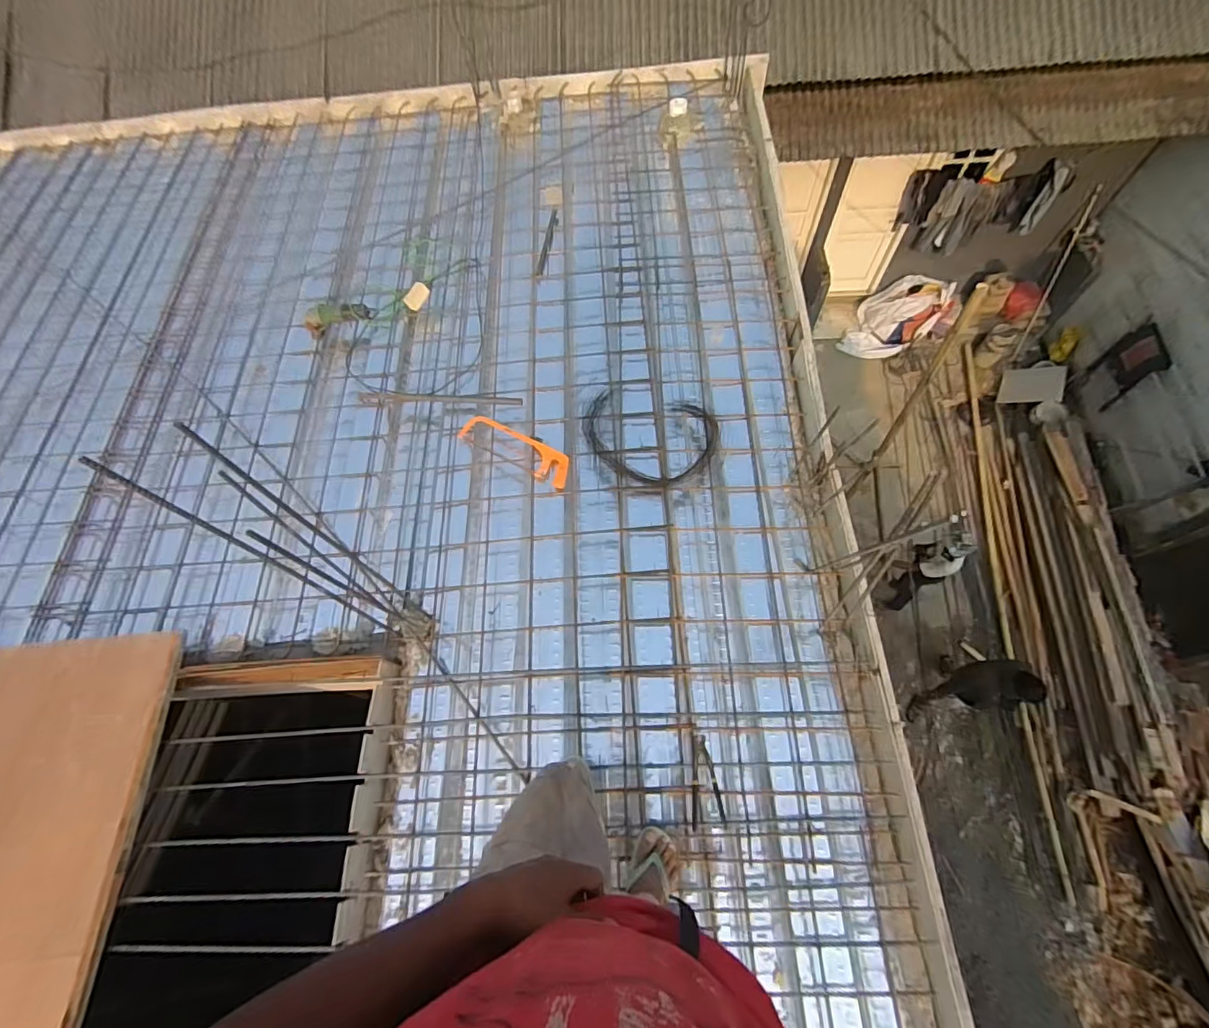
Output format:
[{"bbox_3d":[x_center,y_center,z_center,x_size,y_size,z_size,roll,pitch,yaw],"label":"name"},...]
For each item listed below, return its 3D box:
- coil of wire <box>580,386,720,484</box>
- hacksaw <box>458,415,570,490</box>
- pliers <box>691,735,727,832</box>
[{"bbox_3d":[0.157,-0.272,1.843,0.479,0.054,0.391,6,65,7],"label":"coil of wire"},{"bbox_3d":[-0.310,-0.236,1.861,0.481,0.046,0.143,30,70,17],"label":"hacksaw"},{"bbox_3d":[0.256,0.706,1.373,0.087,0.028,0.210,-9,64,-1],"label":"pliers"}]

